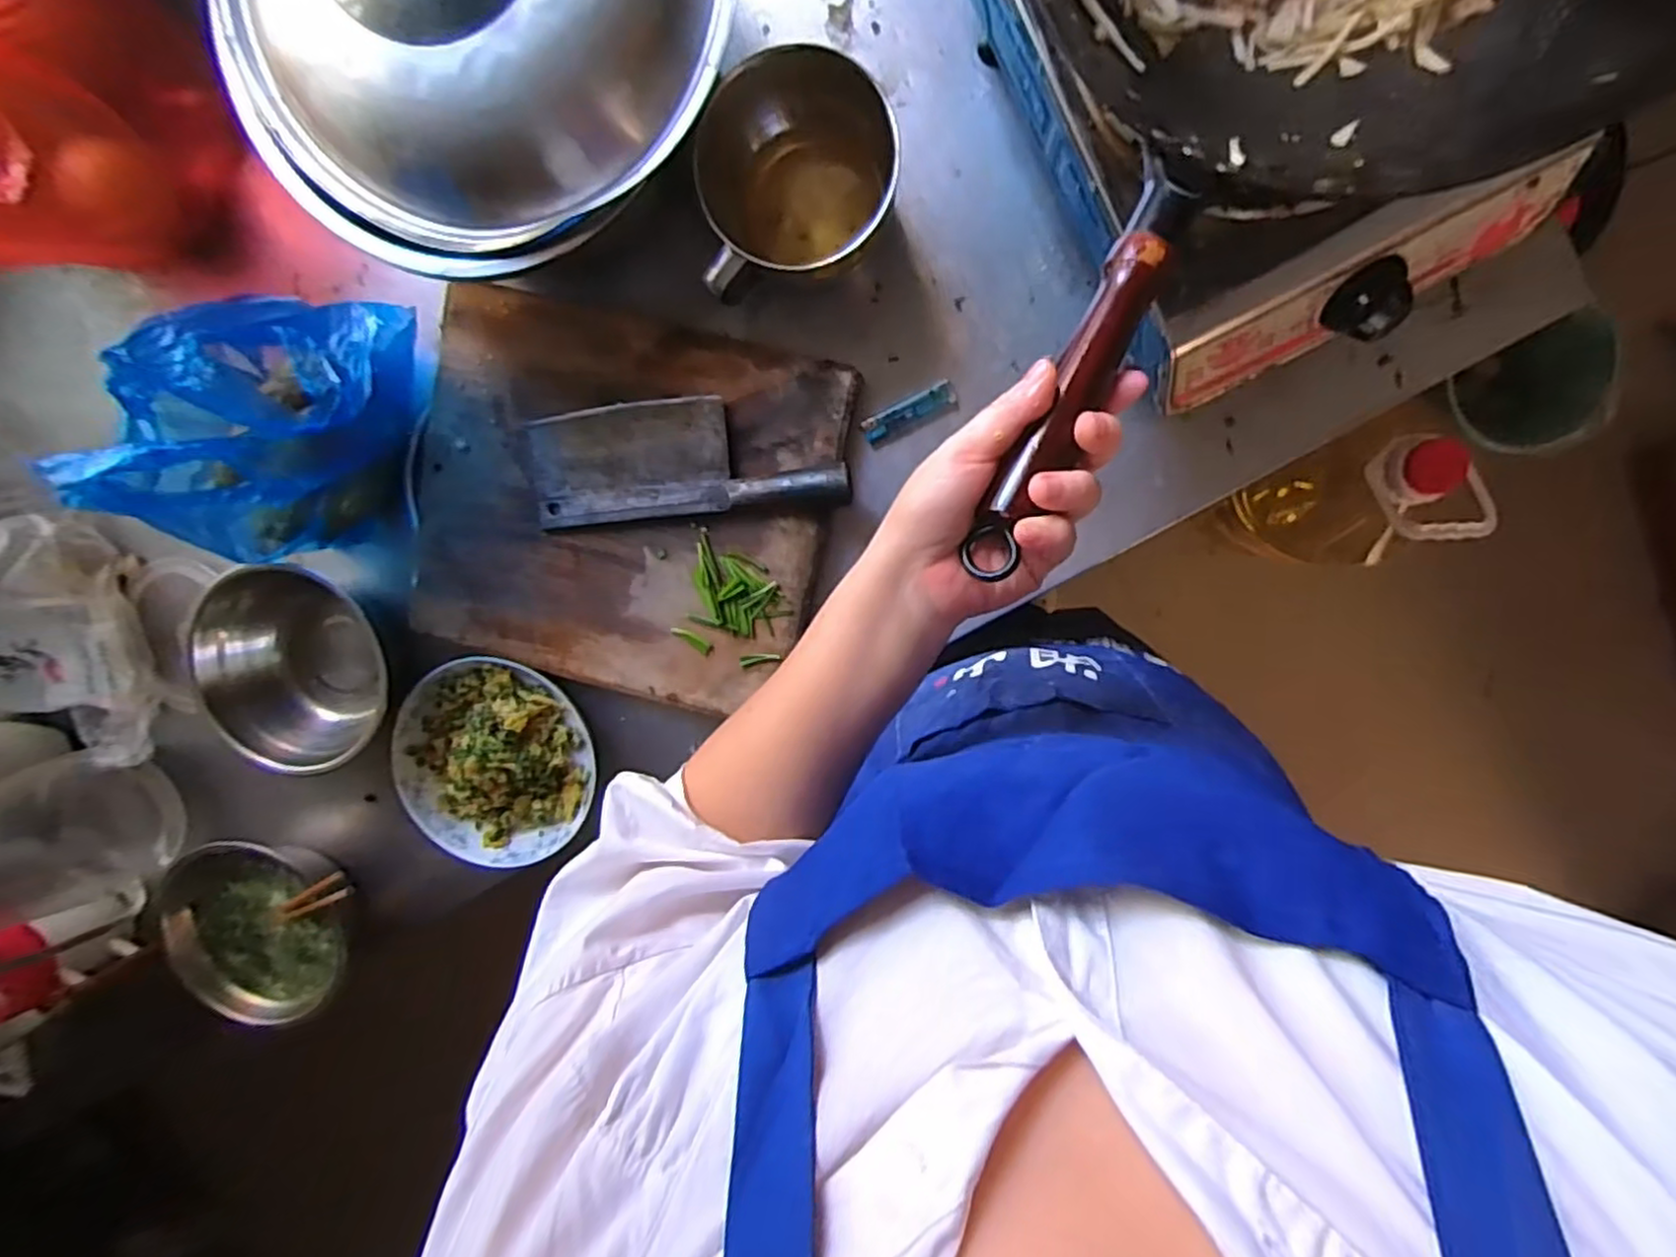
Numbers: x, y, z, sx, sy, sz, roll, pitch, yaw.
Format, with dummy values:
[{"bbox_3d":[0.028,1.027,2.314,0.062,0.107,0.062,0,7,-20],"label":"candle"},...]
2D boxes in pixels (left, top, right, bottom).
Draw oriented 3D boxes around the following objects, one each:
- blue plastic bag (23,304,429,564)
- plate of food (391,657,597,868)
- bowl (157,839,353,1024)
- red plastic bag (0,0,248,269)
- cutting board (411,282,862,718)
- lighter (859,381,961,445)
[{"bbox_3d":[-0.416,-0.147,0.521,0.161,0.230,0.166,-8,98,6],"label":"blue plastic bag"},{"bbox_3d":[-0.317,0.125,0.656,0.177,0.043,0.185,1,99,5],"label":"plate of food"},{"bbox_3d":[-0.560,0.295,0.699,0.173,0.075,0.159,1,99,5],"label":"bowl"},{"bbox_3d":[-0.622,-0.358,0.548,0.137,0.230,0.297,24,100,1],"label":"red plastic bag"},{"bbox_3d":[-0.189,-0.105,0.614,0.358,0.026,0.305,15,100,3],"label":"cutting board"},{"bbox_3d":[0.060,-0.178,0.596,0.080,0.013,0.024,-24,96,8],"label":"lighter"}]

